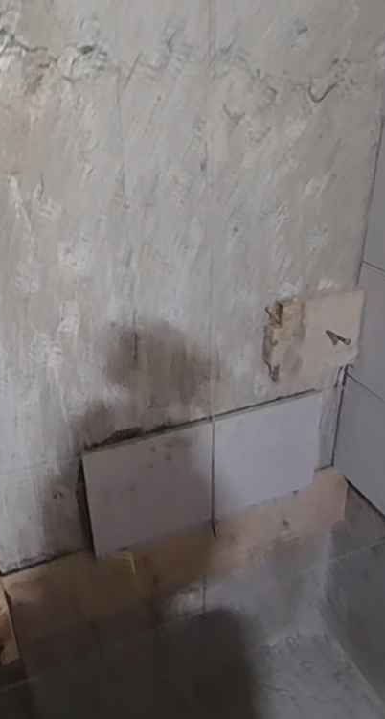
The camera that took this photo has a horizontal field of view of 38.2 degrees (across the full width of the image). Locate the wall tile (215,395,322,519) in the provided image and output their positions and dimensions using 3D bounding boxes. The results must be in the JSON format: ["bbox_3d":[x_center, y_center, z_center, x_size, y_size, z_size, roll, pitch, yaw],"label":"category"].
[{"bbox_3d":[0.093,0.123,0.696,0.142,0.153,0.014,-10,31,-16],"label":"wall tile"}]

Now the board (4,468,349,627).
[{"bbox_3d":[0.002,0.256,0.731,0.461,0.126,0.033,-13,32,-20],"label":"board"}]

